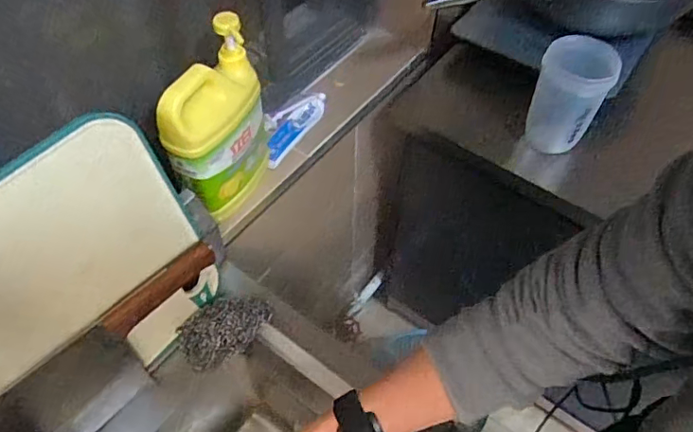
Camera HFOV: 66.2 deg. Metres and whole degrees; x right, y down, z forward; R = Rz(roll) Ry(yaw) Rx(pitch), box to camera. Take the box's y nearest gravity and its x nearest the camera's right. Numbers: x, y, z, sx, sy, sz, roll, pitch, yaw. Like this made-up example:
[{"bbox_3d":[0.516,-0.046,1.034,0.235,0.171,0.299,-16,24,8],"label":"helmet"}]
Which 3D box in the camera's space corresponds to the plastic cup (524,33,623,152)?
[{"bbox_3d":[0.313,-0.171,0.752,0.092,0.144,0.111,23,56,16],"label":"plastic cup"}]

